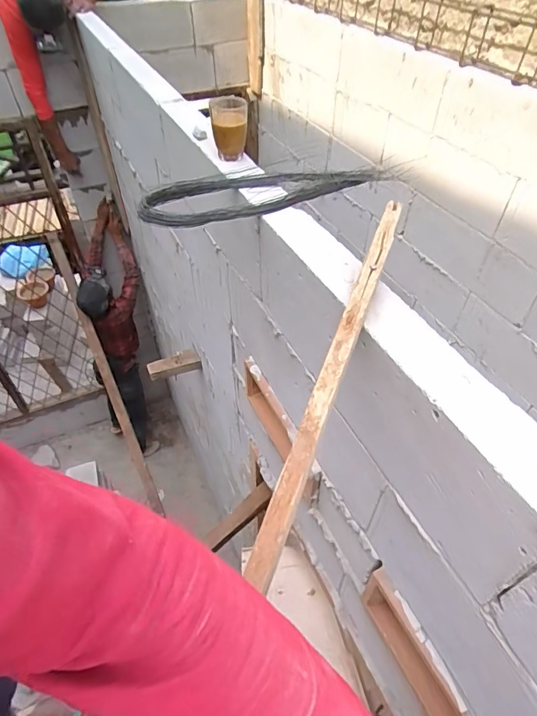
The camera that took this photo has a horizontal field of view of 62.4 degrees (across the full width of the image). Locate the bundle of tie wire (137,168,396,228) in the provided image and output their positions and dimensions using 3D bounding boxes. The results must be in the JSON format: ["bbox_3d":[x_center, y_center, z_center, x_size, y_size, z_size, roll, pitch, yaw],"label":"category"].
[{"bbox_3d":[0.000,-0.301,0.780,0.442,0.039,0.135,-14,48,-13],"label":"bundle of tie wire"}]

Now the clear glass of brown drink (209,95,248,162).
[{"bbox_3d":[-0.076,-0.448,0.859,0.069,0.105,0.065,-7,47,-6],"label":"clear glass of brown drink"}]

